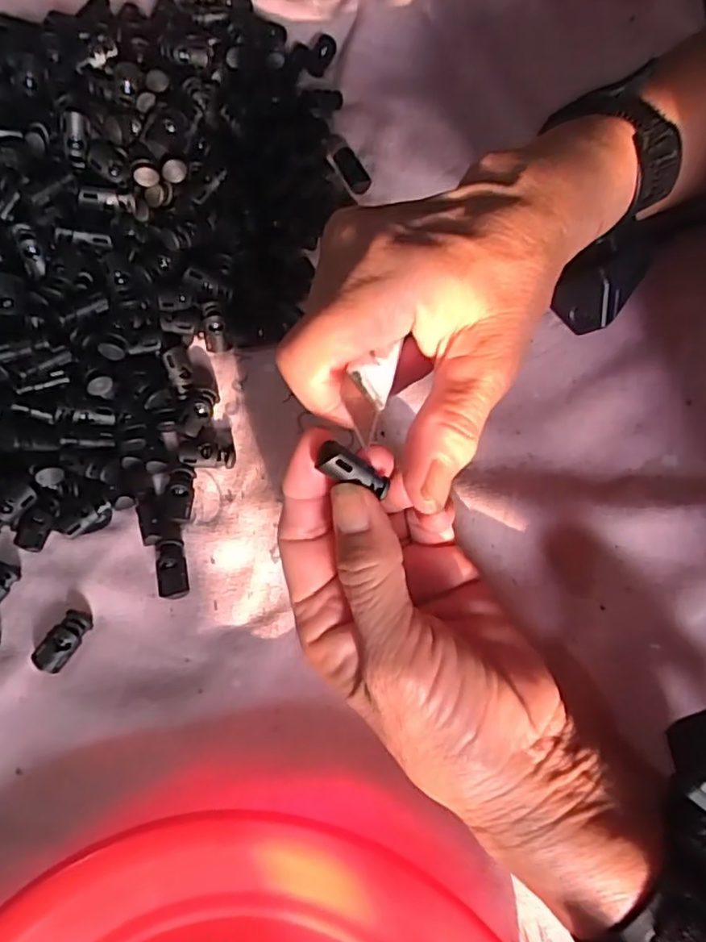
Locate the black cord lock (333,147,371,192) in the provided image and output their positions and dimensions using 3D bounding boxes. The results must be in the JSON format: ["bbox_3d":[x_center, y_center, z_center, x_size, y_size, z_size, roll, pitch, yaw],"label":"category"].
[{"bbox_3d":[-0.001,-0.186,0.367,0.015,0.007,0.029,-28,72,-10],"label":"black cord lock"}]

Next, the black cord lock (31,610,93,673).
[{"bbox_3d":[-0.131,0.077,0.270,0.013,0.008,0.029,29,72,10],"label":"black cord lock"}]

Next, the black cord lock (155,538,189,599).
[{"bbox_3d":[-0.085,0.046,0.281,0.013,0.008,0.027,-10,70,-4],"label":"black cord lock"}]

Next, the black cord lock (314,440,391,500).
[{"bbox_3d":[0.001,-0.001,0.205,0.026,0.007,0.009,27,66,-27],"label":"black cord lock"}]

